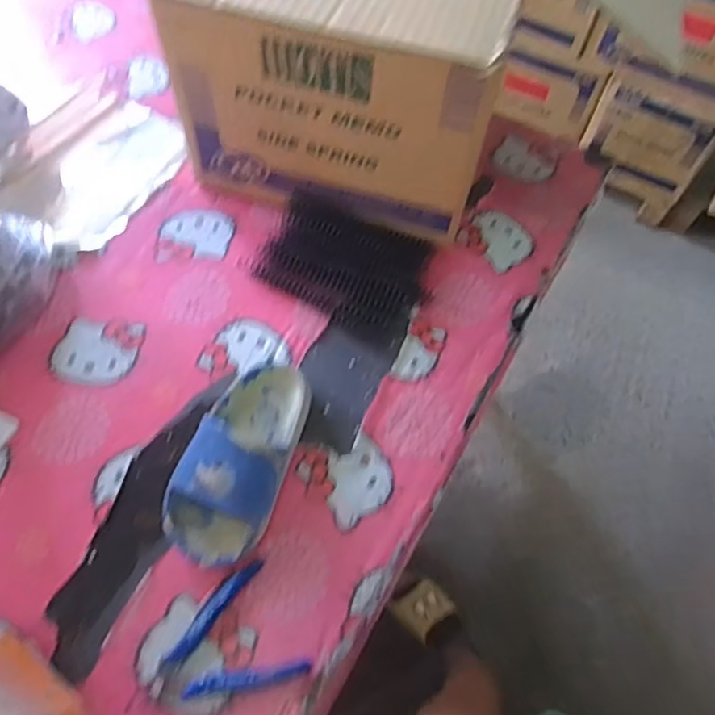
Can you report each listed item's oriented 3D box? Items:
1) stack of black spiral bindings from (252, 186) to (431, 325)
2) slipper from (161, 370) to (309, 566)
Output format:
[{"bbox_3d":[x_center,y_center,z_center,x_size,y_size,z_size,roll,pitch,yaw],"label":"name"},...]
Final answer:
[{"bbox_3d":[-0.016,-0.096,0.590,0.175,0.035,0.127,16,61,6],"label":"stack of black spiral bindings"},{"bbox_3d":[-0.097,0.077,0.475,0.078,0.058,0.170,16,61,6],"label":"slipper"}]

